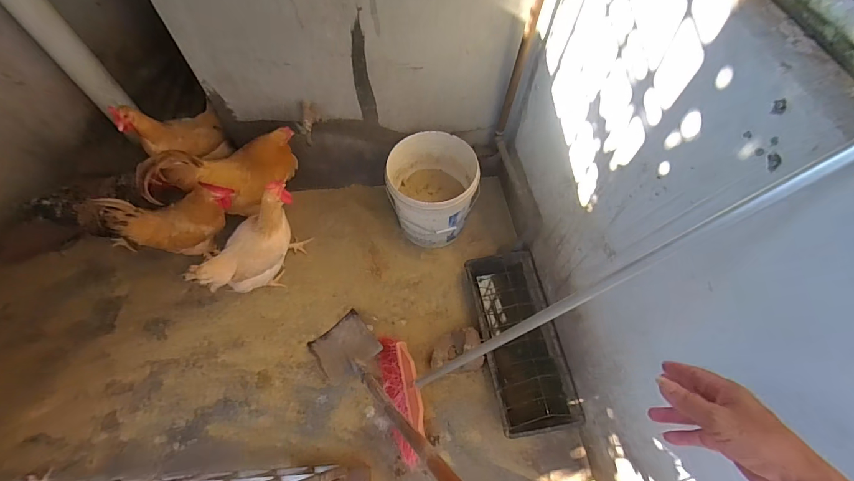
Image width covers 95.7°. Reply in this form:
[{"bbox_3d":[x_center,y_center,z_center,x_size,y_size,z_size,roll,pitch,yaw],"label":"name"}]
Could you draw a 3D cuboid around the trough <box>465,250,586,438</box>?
[{"bbox_3d":[0.303,0.306,1.277,0.239,0.132,0.578,-8,62,-6],"label":"trough"}]

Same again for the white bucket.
[{"bbox_3d":[0.018,-0.169,1.412,0.299,0.304,0.308,1,62,-1],"label":"white bucket"}]

